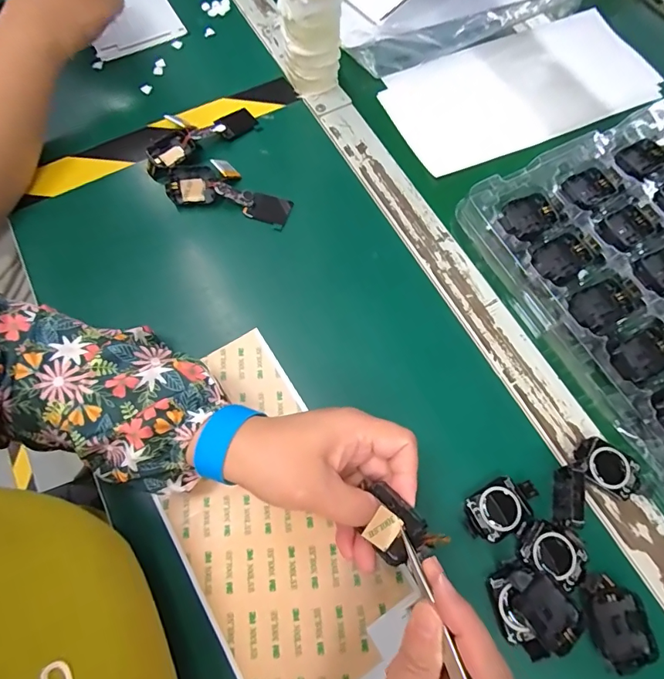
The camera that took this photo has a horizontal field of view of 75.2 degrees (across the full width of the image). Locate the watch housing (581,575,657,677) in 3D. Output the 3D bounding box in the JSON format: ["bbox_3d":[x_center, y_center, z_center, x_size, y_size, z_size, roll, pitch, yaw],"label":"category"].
[{"bbox_3d":[0.180,0.180,0.274,0.034,0.015,0.051,-11,70,-6],"label":"watch housing"}]

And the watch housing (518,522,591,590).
[{"bbox_3d":[0.150,0.143,0.289,0.039,0.011,0.033,31,71,10],"label":"watch housing"}]

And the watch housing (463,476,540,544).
[{"bbox_3d":[0.116,0.118,0.299,0.053,0.011,0.033,-27,72,-11],"label":"watch housing"}]

